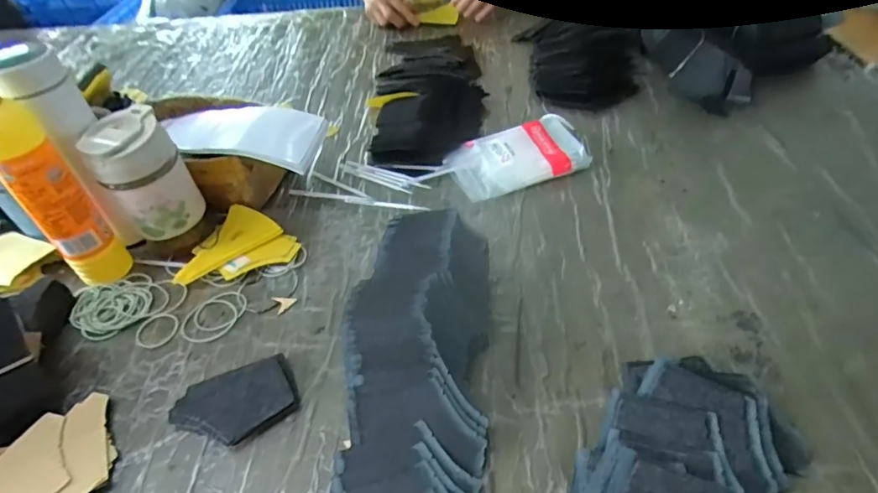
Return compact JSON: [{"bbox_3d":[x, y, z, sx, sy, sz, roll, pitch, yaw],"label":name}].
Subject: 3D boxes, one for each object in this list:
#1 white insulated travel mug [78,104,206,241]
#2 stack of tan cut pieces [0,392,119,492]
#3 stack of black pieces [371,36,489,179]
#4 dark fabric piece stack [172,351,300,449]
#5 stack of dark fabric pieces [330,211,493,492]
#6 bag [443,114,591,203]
[{"bbox_3d":[-0.317,-0.077,0.548,0.080,0.121,0.072,-27,48,-20],"label":"white insulated travel mug"},{"bbox_3d":[-0.319,0.184,0.407,0.095,0.023,0.111,32,57,33],"label":"stack of tan cut pieces"},{"bbox_3d":[-0.016,-0.252,0.795,0.164,0.041,0.394,-5,45,2],"label":"stack of black pieces"},{"bbox_3d":[-0.178,0.139,0.442,0.102,0.012,0.071,-17,46,-10],"label":"dark fabric piece stack"},{"bbox_3d":[-0.020,0.115,0.416,0.120,0.054,0.371,-1,45,6],"label":"stack of dark fabric pieces"},{"bbox_3d":[0.103,-0.117,0.658,0.171,0.027,0.099,-19,46,-12],"label":"bag"}]

